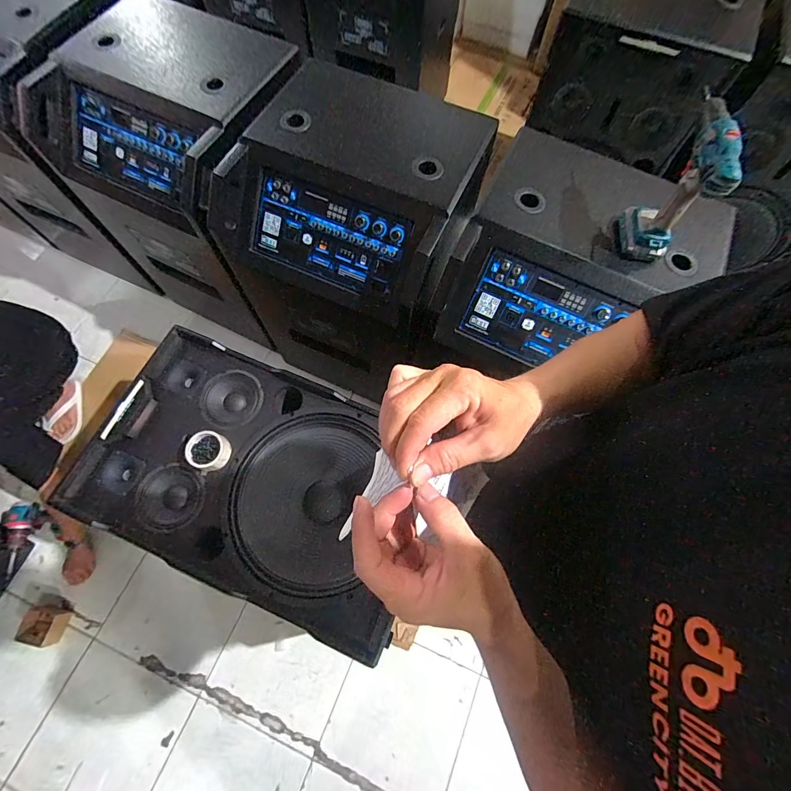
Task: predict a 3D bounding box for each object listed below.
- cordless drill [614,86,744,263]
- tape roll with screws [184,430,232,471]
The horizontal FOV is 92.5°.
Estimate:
[{"bbox_3d":[0.498,-0.362,0.683,0.087,0.225,0.155,12,70,3],"label":"cordless drill"},{"bbox_3d":[-0.455,0.135,0.926,0.102,0.038,0.096,1,70,-2],"label":"tape roll with screws"}]

